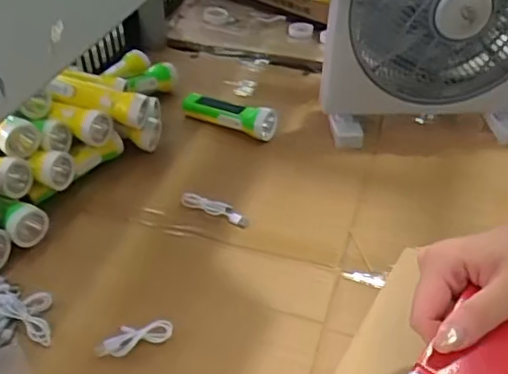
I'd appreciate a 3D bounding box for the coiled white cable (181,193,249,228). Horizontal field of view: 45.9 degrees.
[{"bbox_3d":[-0.055,0.030,0.859,0.106,0.008,0.026,19,43,18],"label":"coiled white cable"}]

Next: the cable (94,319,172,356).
[{"bbox_3d":[-0.137,0.171,0.684,0.088,0.007,0.035,-17,44,-22],"label":"cable"}]

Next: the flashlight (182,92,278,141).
[{"bbox_3d":[-0.045,-0.125,1.023,0.177,0.042,0.042,19,43,18],"label":"flashlight"}]

